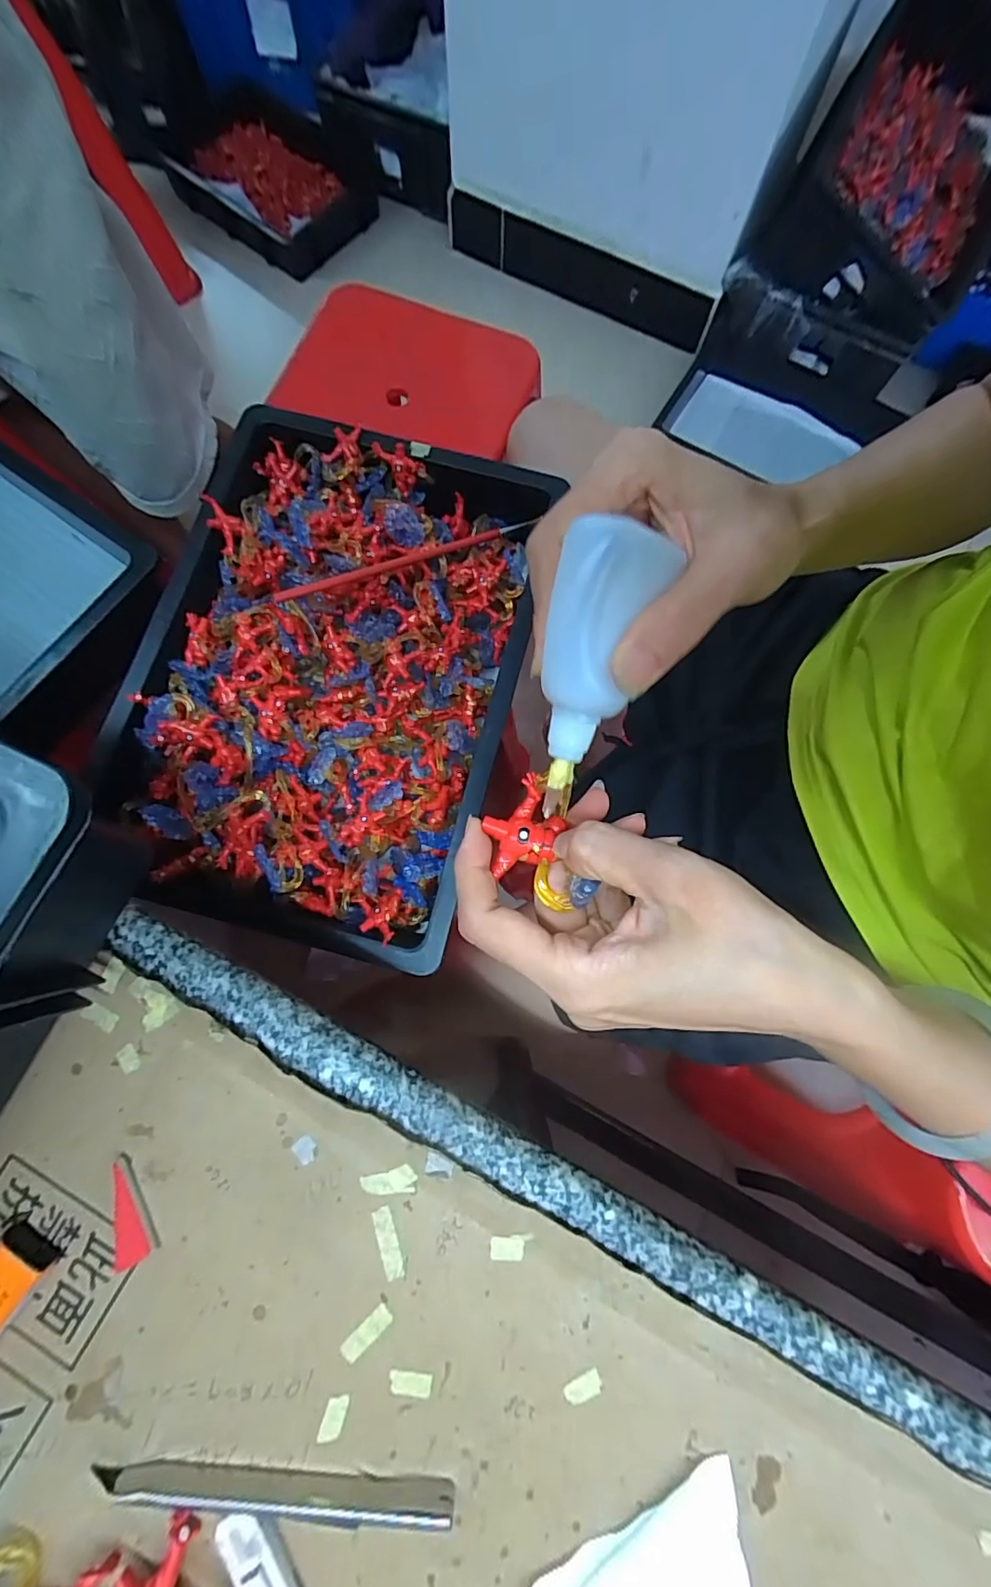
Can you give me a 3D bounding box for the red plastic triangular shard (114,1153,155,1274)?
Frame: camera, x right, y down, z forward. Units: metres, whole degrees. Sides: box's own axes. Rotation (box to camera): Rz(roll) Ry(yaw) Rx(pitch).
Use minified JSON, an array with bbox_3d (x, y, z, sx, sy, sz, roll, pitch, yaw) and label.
[{"bbox_3d":[-0.153,0.172,0.222,0.014,0.005,0.039,-25,80,-6],"label":"red plastic triangular shard"}]

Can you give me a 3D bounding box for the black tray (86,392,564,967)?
[{"bbox_3d":[-0.140,-0.111,0.472,0.310,0.070,0.444,14,78,2],"label":"black tray"}]

